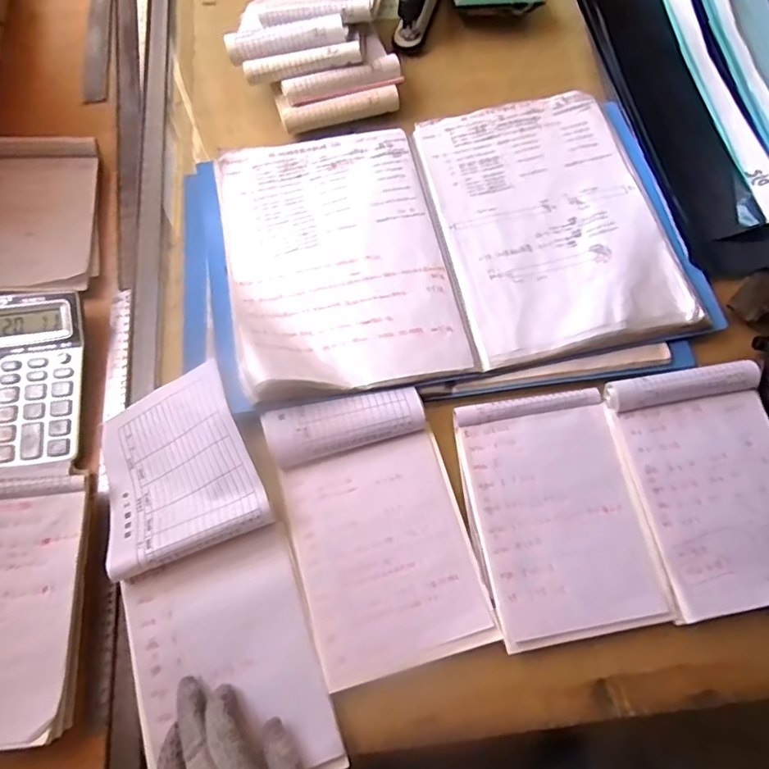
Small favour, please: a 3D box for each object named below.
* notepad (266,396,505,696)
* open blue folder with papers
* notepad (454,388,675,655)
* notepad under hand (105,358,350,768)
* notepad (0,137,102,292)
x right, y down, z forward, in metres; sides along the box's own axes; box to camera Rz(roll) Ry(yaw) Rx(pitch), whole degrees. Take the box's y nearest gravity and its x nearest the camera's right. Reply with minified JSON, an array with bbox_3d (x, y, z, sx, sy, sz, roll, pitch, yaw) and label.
[{"bbox_3d":[-0.008,0.114,0.457,0.140,0.024,0.221,-16,68,-4],"label":"notepad"},{"bbox_3d":[0.047,-0.148,0.551,0.505,0.040,0.323,-9,68,-1],"label":"open blue folder with papers"},{"bbox_3d":[0.145,0.103,0.461,0.139,0.015,0.197,-10,68,-1],"label":"notepad"},{"bbox_3d":[-0.151,0.151,0.449,0.142,0.033,0.333,-26,71,-8],"label":"notepad under hand"},{"bbox_3d":[-0.386,-0.180,0.591,0.142,0.037,0.194,-10,68,-1],"label":"notepad"}]

